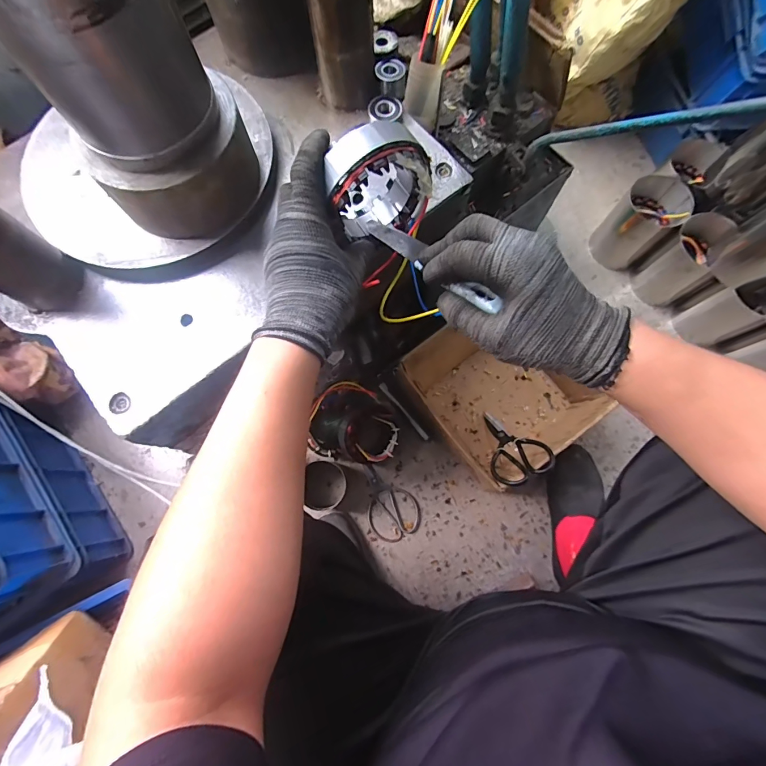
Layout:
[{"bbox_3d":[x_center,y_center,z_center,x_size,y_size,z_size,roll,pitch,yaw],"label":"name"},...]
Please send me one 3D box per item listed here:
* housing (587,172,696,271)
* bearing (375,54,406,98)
[{"bbox_3d":[0.554,-0.345,0.855,0.115,0.153,0.127,-36,78,-8],"label":"housing"},{"bbox_3d":[0.009,-0.352,0.453,0.033,0.023,0.032,0,76,0],"label":"bearing"}]

